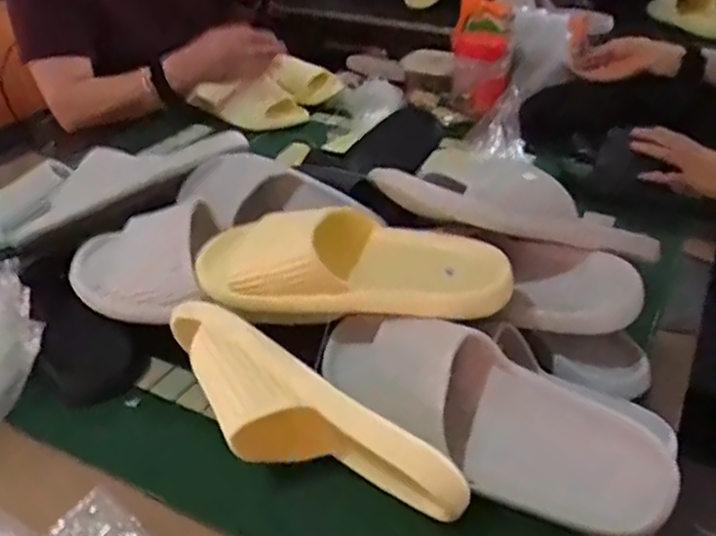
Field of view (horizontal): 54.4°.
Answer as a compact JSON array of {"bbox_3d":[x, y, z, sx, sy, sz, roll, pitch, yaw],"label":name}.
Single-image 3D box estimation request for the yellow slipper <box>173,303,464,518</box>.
[{"bbox_3d":[-0.049,0.120,0.517,0.259,0.091,0.066,29,42,16],"label":"yellow slipper"}]

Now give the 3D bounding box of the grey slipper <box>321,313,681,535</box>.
[{"bbox_3d":[0.096,0.118,0.545,0.292,0.085,0.112,19,79,19],"label":"grey slipper"}]

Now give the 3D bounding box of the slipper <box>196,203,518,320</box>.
[{"bbox_3d":[-0.006,-0.006,0.586,0.266,0.071,0.087,6,35,9],"label":"slipper"}]

